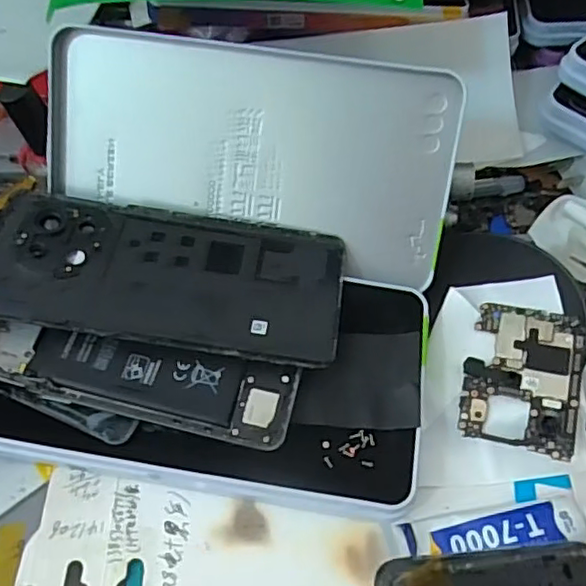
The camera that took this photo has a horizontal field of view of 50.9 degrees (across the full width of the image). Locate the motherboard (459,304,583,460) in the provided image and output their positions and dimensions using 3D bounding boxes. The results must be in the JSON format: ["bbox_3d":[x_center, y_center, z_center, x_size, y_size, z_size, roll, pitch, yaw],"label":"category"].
[{"bbox_3d":[0.101,0.036,0.271,0.047,0.004,0.065,8,64,18],"label":"motherboard"}]

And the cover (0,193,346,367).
[{"bbox_3d":[-0.059,-0.008,0.278,0.159,0.010,0.071,7,57,2],"label":"cover"}]

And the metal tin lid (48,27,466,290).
[{"bbox_3d":[-0.022,-0.066,0.293,0.189,0.097,0.009,9,15,4],"label":"metal tin lid"}]

